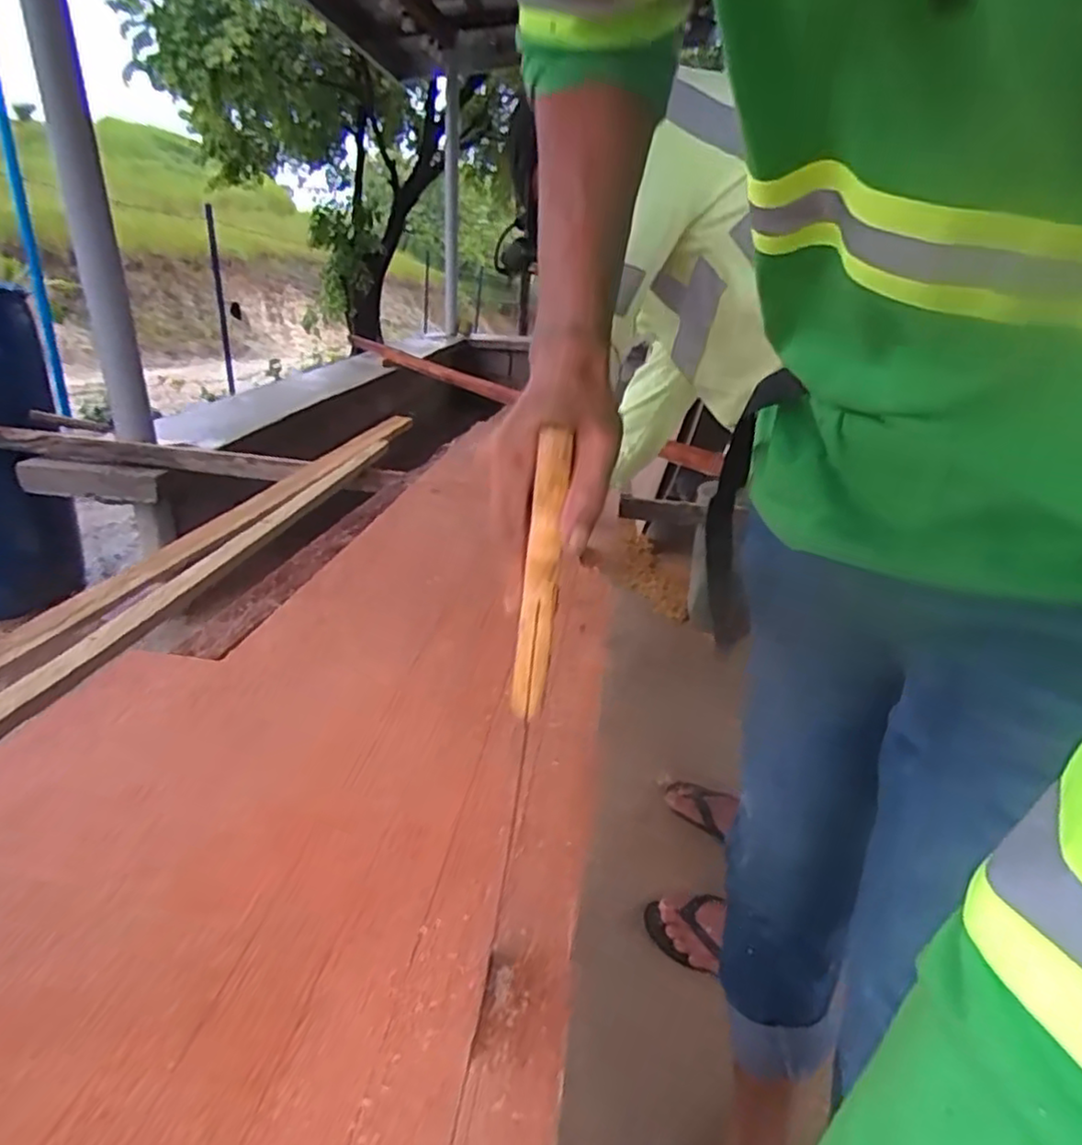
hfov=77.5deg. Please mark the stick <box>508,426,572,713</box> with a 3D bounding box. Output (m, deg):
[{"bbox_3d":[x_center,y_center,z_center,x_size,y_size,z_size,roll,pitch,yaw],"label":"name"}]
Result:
[{"bbox_3d":[0.000,0.003,0.366,0.018,0.151,0.011,7,2,14],"label":"stick"}]

